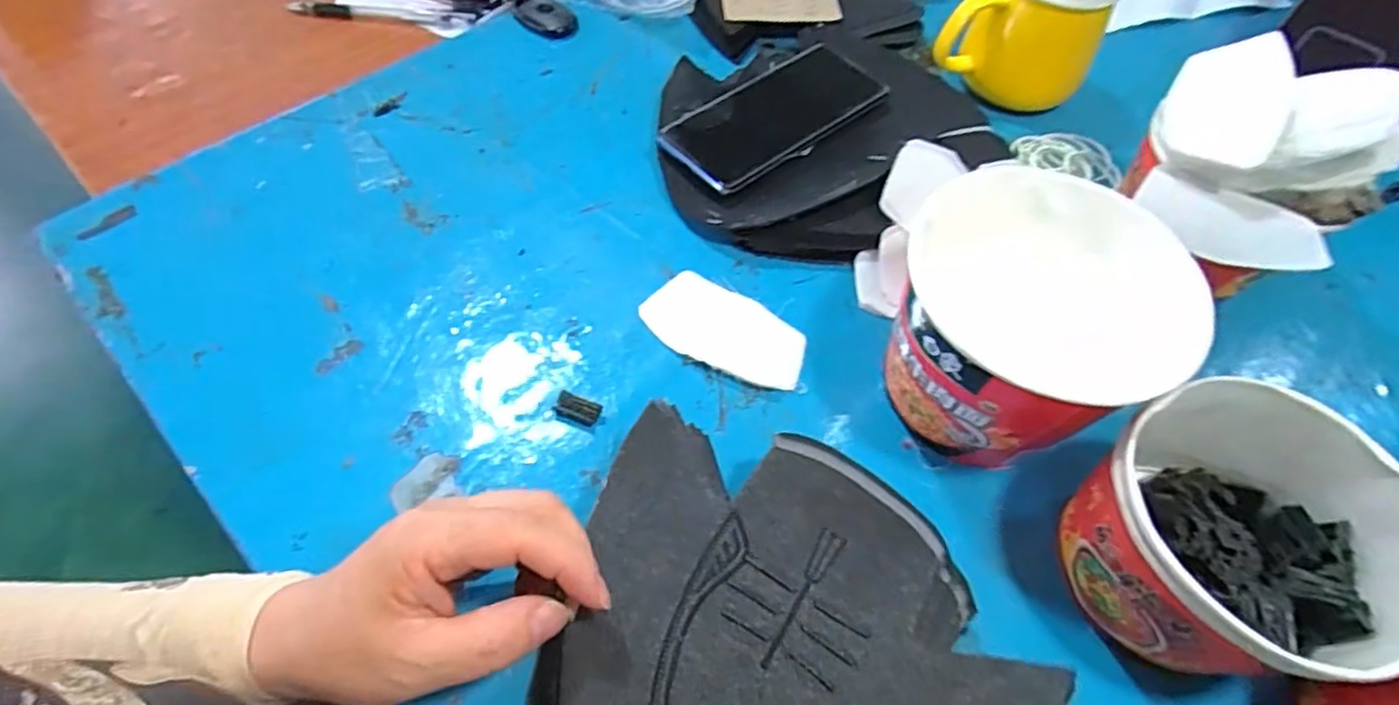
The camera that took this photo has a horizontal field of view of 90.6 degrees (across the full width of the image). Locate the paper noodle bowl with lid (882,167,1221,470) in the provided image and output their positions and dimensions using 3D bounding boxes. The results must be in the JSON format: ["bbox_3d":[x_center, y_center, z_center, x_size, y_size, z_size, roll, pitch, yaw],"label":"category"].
[{"bbox_3d":[0.163,-0.013,0.352,0.122,0.118,0.122,0,59,-1],"label":"paper noodle bowl with lid"}]

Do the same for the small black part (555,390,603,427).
[{"bbox_3d":[-0.067,0.031,0.382,0.024,0.010,0.014,18,60,10],"label":"small black part"}]

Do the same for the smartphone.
[{"bbox_3d":[0.054,-0.169,0.483,0.159,0.009,0.076,-37,65,-19],"label":"smartphone"}]

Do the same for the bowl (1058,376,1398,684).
[{"bbox_3d":[0.232,0.086,0.310,0.113,0.089,0.113,0,59,-1],"label":"bowl"}]

